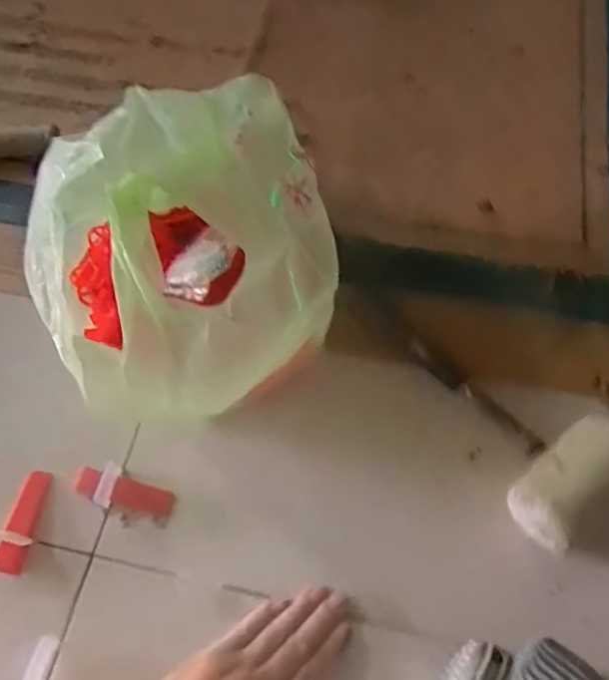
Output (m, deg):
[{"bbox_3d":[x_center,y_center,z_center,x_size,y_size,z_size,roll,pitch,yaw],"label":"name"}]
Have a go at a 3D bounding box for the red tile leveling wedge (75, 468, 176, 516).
[{"bbox_3d":[-0.153,0.130,0.550,0.085,0.013,0.024,17,64,-5],"label":"red tile leveling wedge"}]

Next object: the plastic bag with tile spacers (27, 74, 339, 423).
[{"bbox_3d":[-0.096,-0.083,0.557,0.250,0.221,0.282,-14,64,-8],"label":"plastic bag with tile spacers"}]

